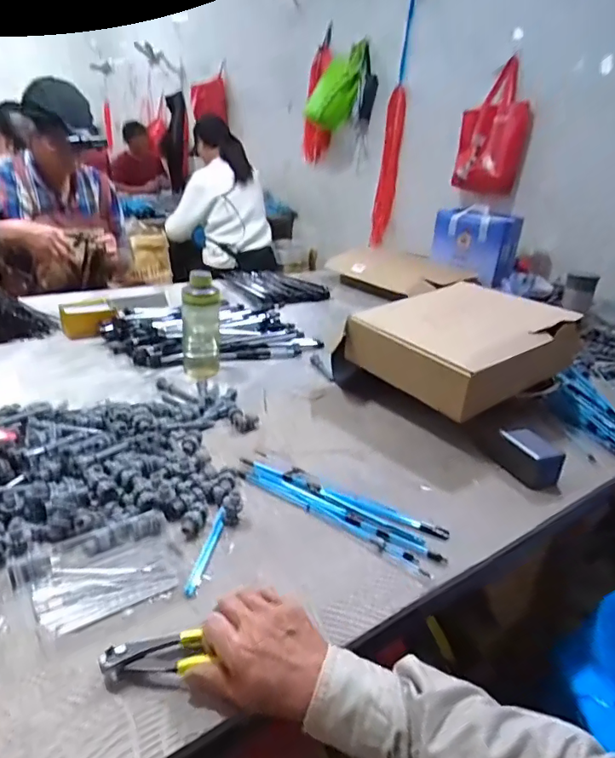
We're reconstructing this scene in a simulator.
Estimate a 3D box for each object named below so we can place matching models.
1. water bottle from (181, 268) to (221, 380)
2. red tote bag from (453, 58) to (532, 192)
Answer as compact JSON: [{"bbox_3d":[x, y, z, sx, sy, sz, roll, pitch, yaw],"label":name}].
[{"bbox_3d":[-0.194,-0.101,0.917,0.066,0.194,0.059,-2,26,-15],"label":"water bottle"},{"bbox_3d":[0.608,-0.817,1.645,0.168,0.368,0.217,6,25,2],"label":"red tote bag"}]

